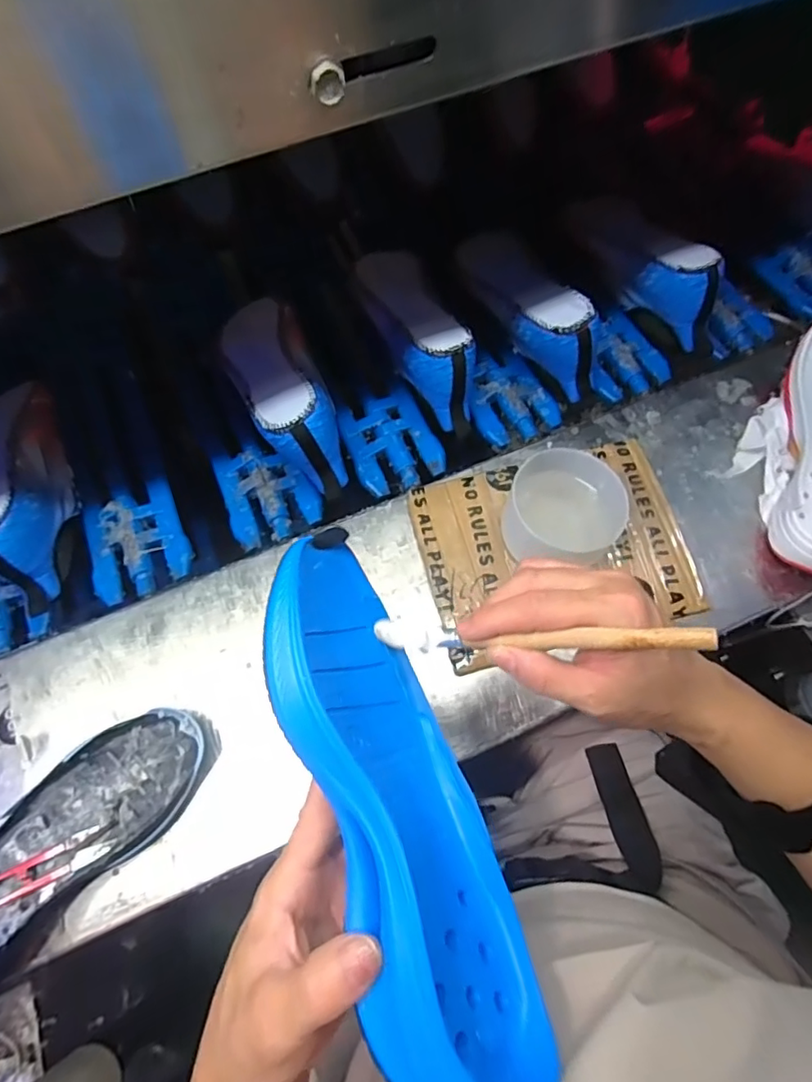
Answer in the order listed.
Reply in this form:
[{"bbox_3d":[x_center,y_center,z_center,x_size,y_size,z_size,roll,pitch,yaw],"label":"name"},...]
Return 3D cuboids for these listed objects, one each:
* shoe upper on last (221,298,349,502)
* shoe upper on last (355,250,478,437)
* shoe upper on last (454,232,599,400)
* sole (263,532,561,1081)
[{"bbox_3d":[-0.126,-0.152,0.565,0.085,0.107,0.246,-20,70,-7],"label":"shoe upper on last"},{"bbox_3d":[0.012,-0.232,0.588,0.085,0.072,0.251,-19,66,-5],"label":"shoe upper on last"},{"bbox_3d":[0.134,-0.265,0.615,0.099,0.097,0.234,-14,65,-3],"label":"shoe upper on last"},{"bbox_3d":[-0.008,0.128,0.284,0.050,0.105,0.276,-34,67,24],"label":"sole"}]

